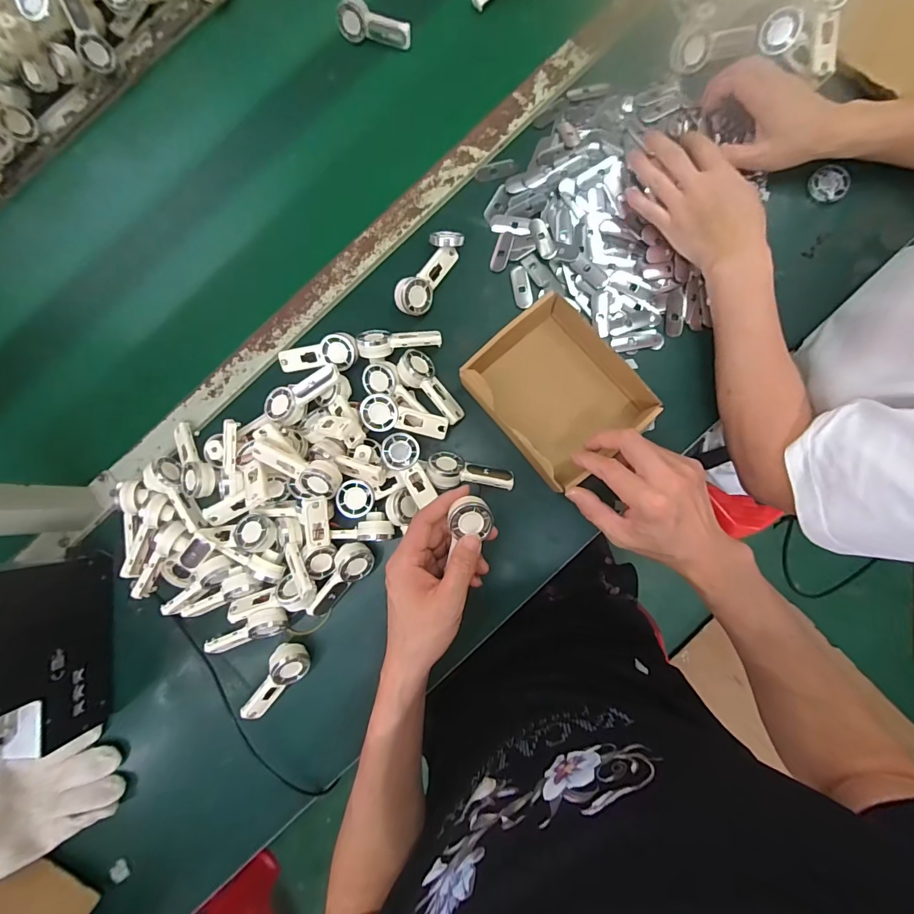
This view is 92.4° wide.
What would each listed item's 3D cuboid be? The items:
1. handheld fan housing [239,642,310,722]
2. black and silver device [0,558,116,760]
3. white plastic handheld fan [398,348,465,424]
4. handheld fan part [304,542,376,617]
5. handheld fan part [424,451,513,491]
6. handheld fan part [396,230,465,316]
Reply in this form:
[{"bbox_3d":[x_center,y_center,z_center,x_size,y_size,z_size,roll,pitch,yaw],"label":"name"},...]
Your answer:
[{"bbox_3d":[-0.195,0.239,0.475,0.039,0.029,0.093,28,101,-32],"label":"handheld fan housing"},{"bbox_3d":[-0.450,0.197,0.425,0.125,0.153,0.177,-3,83,6],"label":"black and silver device"},{"bbox_3d":[-0.029,-0.075,0.480,0.037,0.020,0.092,-37,85,3],"label":"white plastic handheld fan"},{"bbox_3d":[-0.125,0.133,0.469,0.037,0.020,0.091,35,91,5],"label":"handheld fan part"},{"bbox_3d":[0.016,0.016,0.477,0.091,0.040,0.040,4,86,7],"label":"handheld fan part"},{"bbox_3d":[-0.031,-0.208,0.495,0.036,0.032,0.104,29,87,8],"label":"handheld fan part"}]

